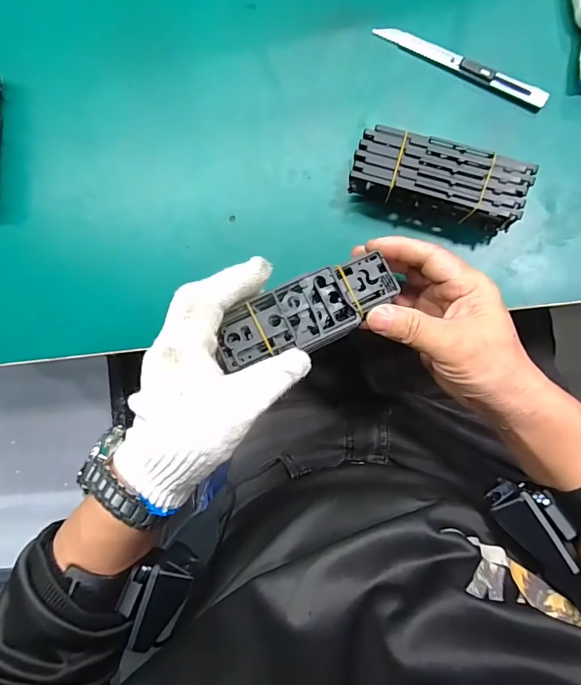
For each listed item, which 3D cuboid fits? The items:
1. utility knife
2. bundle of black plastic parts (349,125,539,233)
[{"bbox_3d":[0.139,-0.229,0.335,0.148,0.009,0.016,33,94,7],"label":"utility knife"},{"bbox_3d":[0.113,-0.123,0.320,0.127,0.045,0.049,18,92,8],"label":"bundle of black plastic parts"}]

